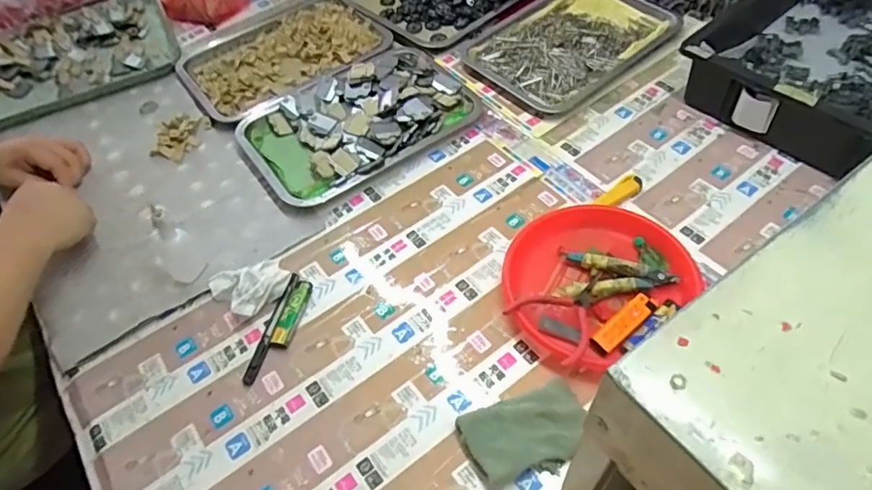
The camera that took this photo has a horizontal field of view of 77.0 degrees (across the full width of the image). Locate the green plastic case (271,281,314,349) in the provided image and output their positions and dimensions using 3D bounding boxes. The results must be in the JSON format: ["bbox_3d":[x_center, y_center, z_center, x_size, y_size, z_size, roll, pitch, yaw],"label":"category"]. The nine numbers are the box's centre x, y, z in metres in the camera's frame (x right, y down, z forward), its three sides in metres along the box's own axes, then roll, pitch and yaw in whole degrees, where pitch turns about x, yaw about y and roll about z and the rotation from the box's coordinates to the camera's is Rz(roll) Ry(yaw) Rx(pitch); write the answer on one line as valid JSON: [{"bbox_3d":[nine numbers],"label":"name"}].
[{"bbox_3d":[-0.154,0.074,0.597,0.019,0.009,0.082,7,55,13],"label":"green plastic case"}]

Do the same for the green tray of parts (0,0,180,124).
[{"bbox_3d":[-0.629,-0.332,0.928,0.337,0.034,0.294,-26,54,-12],"label":"green tray of parts"}]

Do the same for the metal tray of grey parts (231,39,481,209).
[{"bbox_3d":[-0.111,-0.187,0.768,0.311,0.032,0.220,-35,57,-18],"label":"metal tray of grey parts"}]

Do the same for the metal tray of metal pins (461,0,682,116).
[{"bbox_3d":[0.211,-0.321,0.854,0.298,0.020,0.209,-37,57,-19],"label":"metal tray of metal pins"}]

